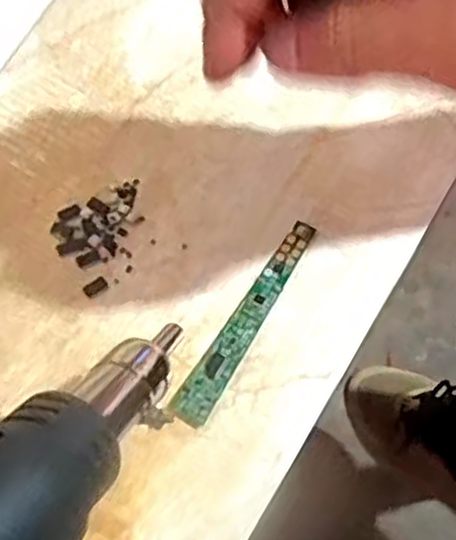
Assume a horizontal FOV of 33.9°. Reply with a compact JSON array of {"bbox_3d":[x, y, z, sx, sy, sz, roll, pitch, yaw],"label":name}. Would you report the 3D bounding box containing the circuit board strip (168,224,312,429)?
[{"bbox_3d":[0.008,0.020,0.317,0.015,0.004,0.100,28,71,12],"label":"circuit board strip"}]

